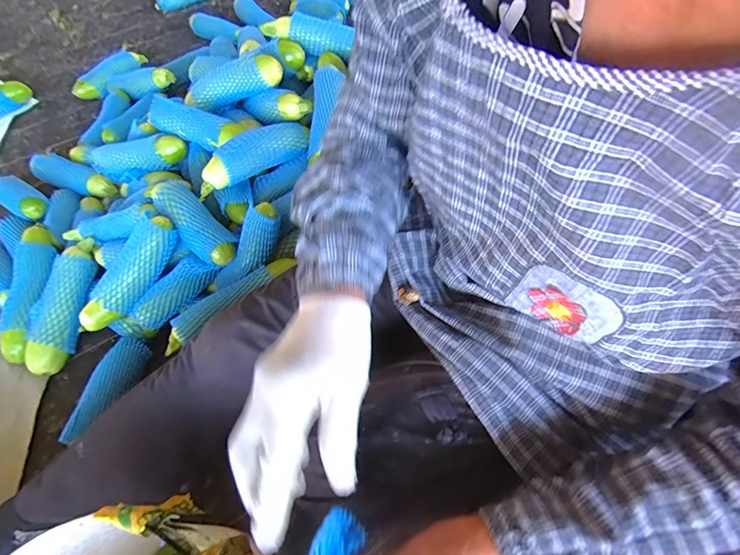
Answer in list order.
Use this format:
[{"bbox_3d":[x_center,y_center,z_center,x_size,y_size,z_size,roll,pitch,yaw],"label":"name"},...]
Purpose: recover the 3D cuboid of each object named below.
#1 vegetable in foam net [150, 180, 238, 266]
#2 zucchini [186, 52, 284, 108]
[{"bbox_3d":[-0.318,-0.107,0.680,0.071,0.055,0.203,-42,64,-19],"label":"vegetable in foam net"},{"bbox_3d":[-0.282,-0.396,0.788,0.217,0.062,0.071,-8,57,20],"label":"zucchini"}]

